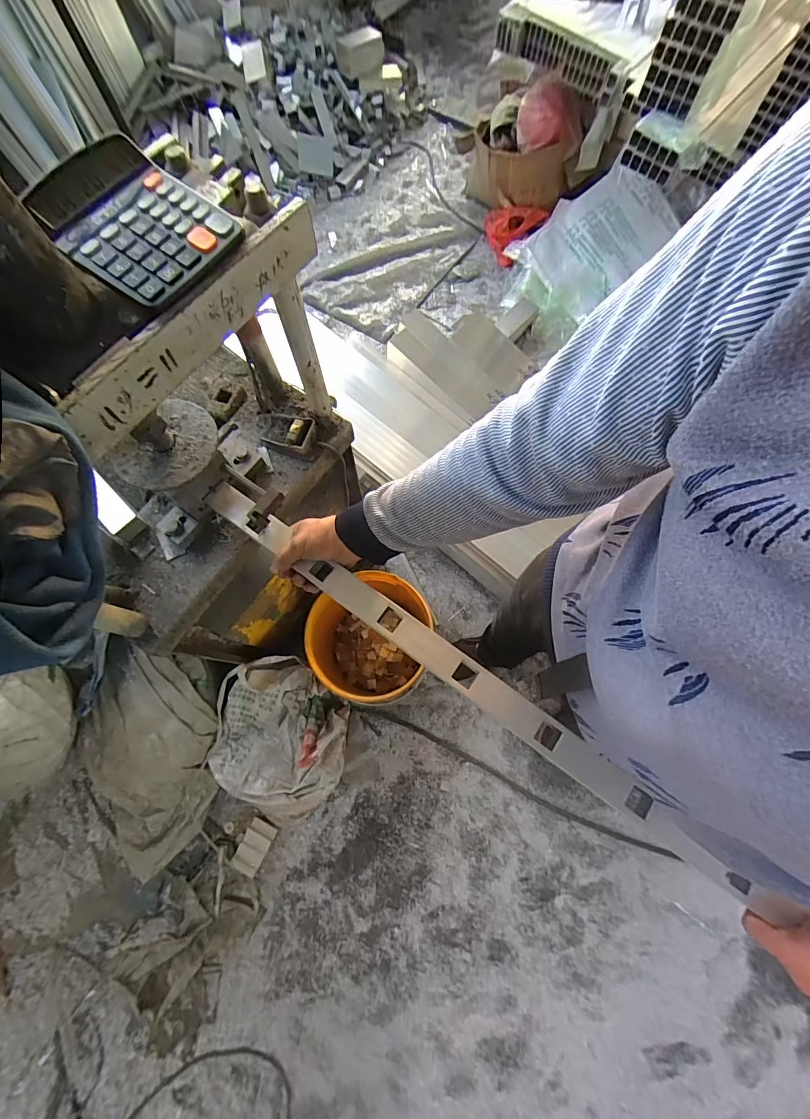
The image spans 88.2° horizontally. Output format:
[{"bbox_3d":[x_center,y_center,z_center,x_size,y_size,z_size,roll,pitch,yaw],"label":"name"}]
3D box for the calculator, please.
[{"bbox_3d":[-0.229,-0.289,0.353,0.144,0.031,0.117,35,76,11],"label":"calculator"}]

